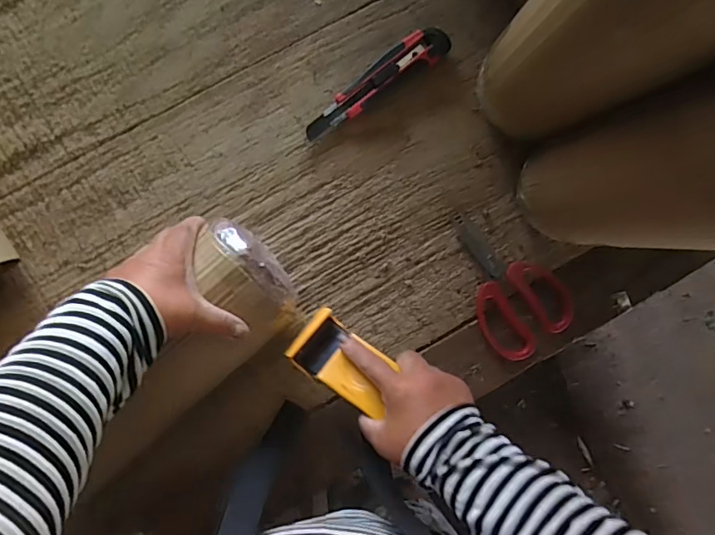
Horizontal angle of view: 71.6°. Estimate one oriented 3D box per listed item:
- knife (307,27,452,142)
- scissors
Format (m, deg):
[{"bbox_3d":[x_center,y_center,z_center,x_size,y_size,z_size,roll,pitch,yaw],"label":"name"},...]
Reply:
[{"bbox_3d":[0.020,-0.206,0.548,0.183,0.016,0.036,-34,95,-1],"label":"knife"},{"bbox_3d":[0.173,0.014,0.583,0.105,0.010,0.180,-34,95,-1],"label":"scissors"}]

